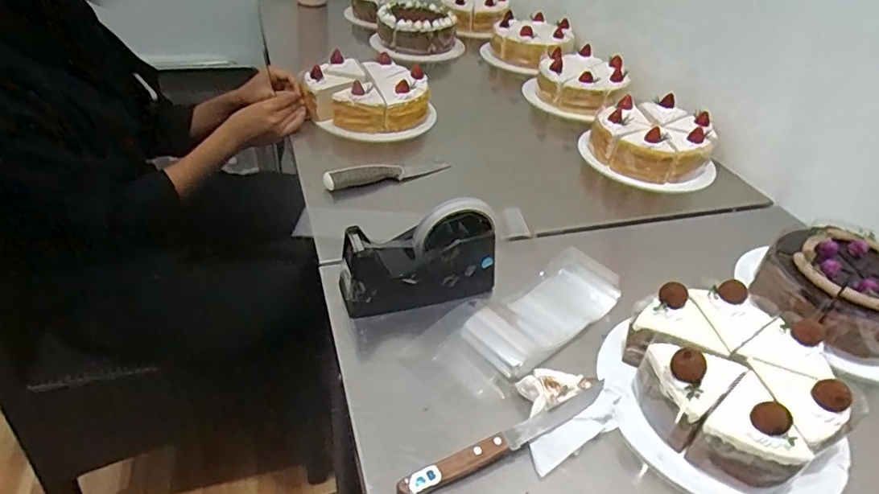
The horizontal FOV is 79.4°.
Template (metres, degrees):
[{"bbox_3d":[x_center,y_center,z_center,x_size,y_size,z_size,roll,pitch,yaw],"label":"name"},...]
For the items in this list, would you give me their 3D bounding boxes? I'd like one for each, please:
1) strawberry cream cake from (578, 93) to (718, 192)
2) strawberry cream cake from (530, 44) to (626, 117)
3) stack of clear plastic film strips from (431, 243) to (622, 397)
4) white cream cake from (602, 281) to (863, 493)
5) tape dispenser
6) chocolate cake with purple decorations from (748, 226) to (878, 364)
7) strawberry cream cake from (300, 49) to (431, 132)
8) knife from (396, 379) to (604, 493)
[{"bbox_3d":[0.333,-0.167,0.835,0.190,0.079,0.159,7,39,0],"label":"strawberry cream cake"},{"bbox_3d":[0.266,-0.318,1.003,0.163,0.070,0.150,14,39,10],"label":"strawberry cream cake"},{"bbox_3d":[0.097,0.070,0.534,0.211,0.033,0.073,-26,49,-34],"label":"stack of clear plastic film strips"},{"bbox_3d":[0.254,0.120,0.463,0.183,0.077,0.194,4,39,-3],"label":"white cream cake"},{"bbox_3d":[-0.019,0.006,0.544,0.162,0.100,0.053,-7,41,-16],"label":"tape dispenser"},{"bbox_3d":[0.435,0.044,0.574,0.164,0.059,0.153,4,39,-3],"label":"chocolate cake with purple decorations"},{"bbox_3d":[-0.116,-0.256,0.902,0.195,0.088,0.183,6,39,-1],"label":"strawberry cream cake"},{"bbox_3d":[0.058,0.158,0.431,0.195,0.018,0.017,-15,43,-24],"label":"knife"}]

